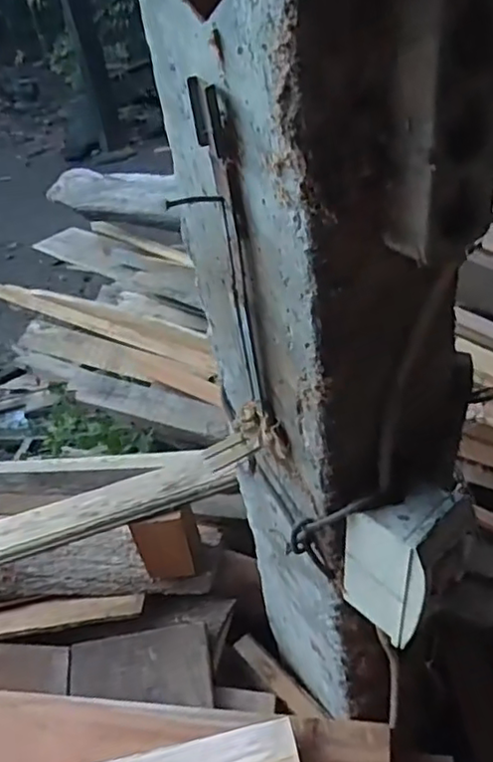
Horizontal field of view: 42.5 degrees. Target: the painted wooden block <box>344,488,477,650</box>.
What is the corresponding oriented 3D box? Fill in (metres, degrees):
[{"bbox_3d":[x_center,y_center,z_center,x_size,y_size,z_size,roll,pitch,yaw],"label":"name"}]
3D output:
[{"bbox_3d":[0.130,0.141,0.514,0.078,0.120,0.078,28,50,36],"label":"painted wooden block"}]

